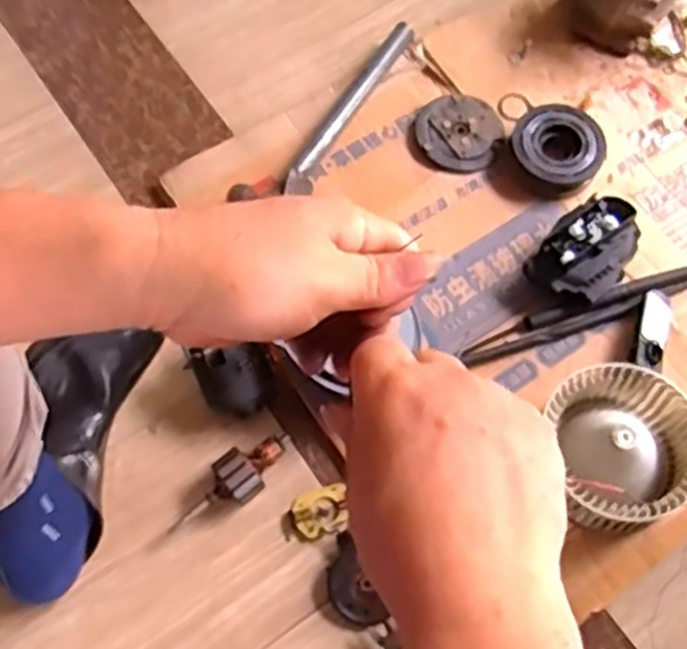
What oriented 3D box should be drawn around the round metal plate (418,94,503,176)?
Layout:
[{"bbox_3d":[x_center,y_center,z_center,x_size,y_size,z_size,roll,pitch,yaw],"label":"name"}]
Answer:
[{"bbox_3d":[0.135,-0.226,0.913,0.094,0.010,0.107,21,67,8],"label":"round metal plate"}]

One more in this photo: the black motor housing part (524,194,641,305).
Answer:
[{"bbox_3d":[0.255,-0.074,0.824,0.081,0.062,0.120,36,71,14],"label":"black motor housing part"}]

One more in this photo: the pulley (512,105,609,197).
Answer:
[{"bbox_3d":[0.244,-0.197,0.893,0.100,0.037,0.109,1,66,-1],"label":"pulley"}]

